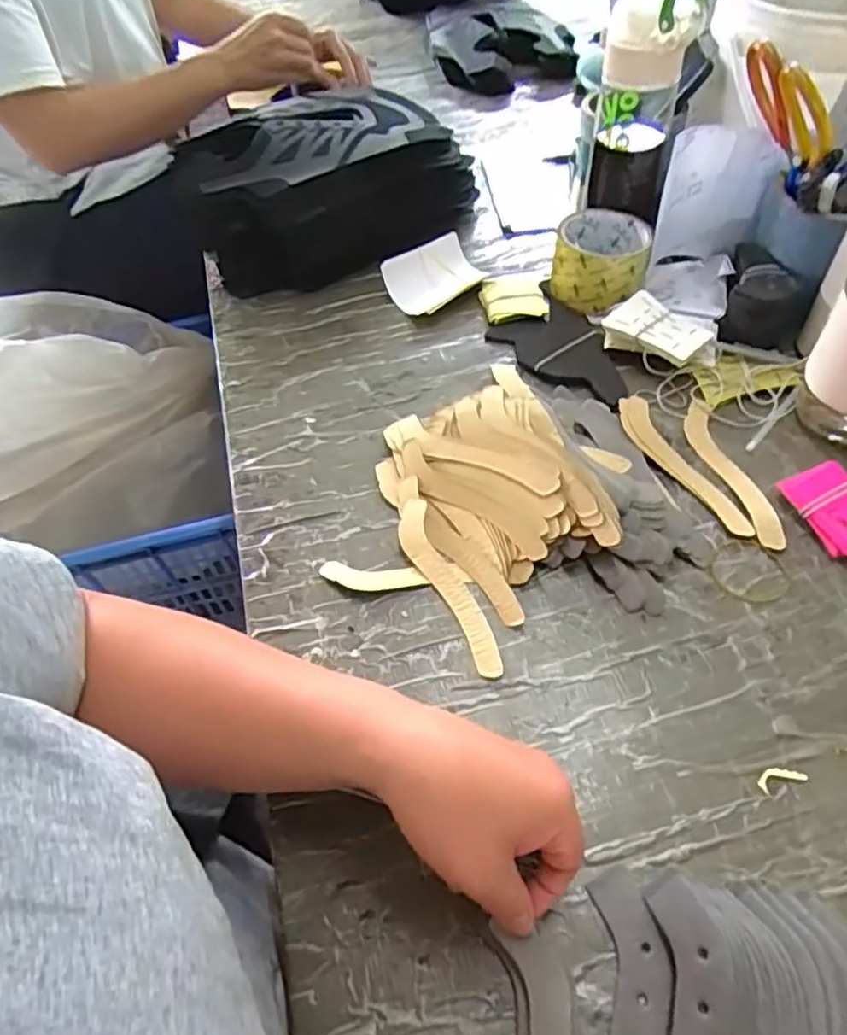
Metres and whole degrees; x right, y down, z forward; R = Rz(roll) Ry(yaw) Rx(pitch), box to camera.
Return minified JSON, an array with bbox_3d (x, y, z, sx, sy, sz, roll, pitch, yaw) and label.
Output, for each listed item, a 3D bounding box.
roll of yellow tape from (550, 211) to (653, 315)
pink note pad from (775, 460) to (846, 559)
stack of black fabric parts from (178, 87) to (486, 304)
[{"bbox_3d":[0.170,-0.245,0.640,0.084,0.060,0.086,-2,52,3],"label":"roll of yellow tape"},{"bbox_3d":[0.299,-0.005,0.479,0.054,0.021,0.070,-20,53,-10],"label":"pink note pad"},{"bbox_3d":[-0.106,-0.372,0.739,0.312,0.119,0.199,-6,52,1],"label":"stack of black fabric parts"}]

